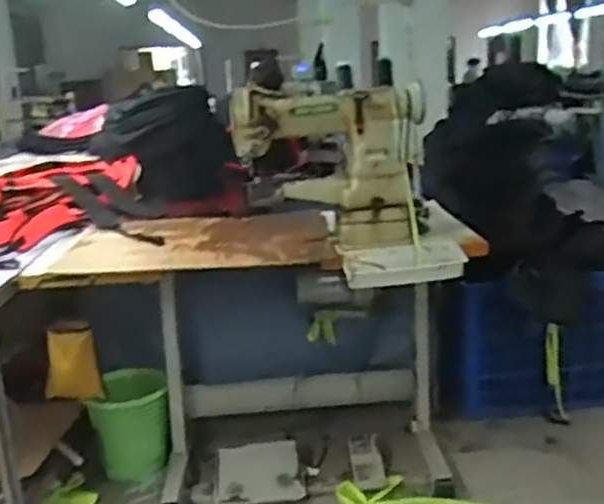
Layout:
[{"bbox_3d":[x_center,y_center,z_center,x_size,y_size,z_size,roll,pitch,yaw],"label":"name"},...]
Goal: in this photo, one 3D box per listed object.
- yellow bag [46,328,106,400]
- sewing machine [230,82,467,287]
[{"bbox_3d":[-0.556,0.277,1.748,0.132,0.178,0.031,3,17,-1],"label":"yellow bag"},{"bbox_3d":[0.130,-0.169,1.769,0.530,0.449,0.282,-7,14,-15],"label":"sewing machine"}]

